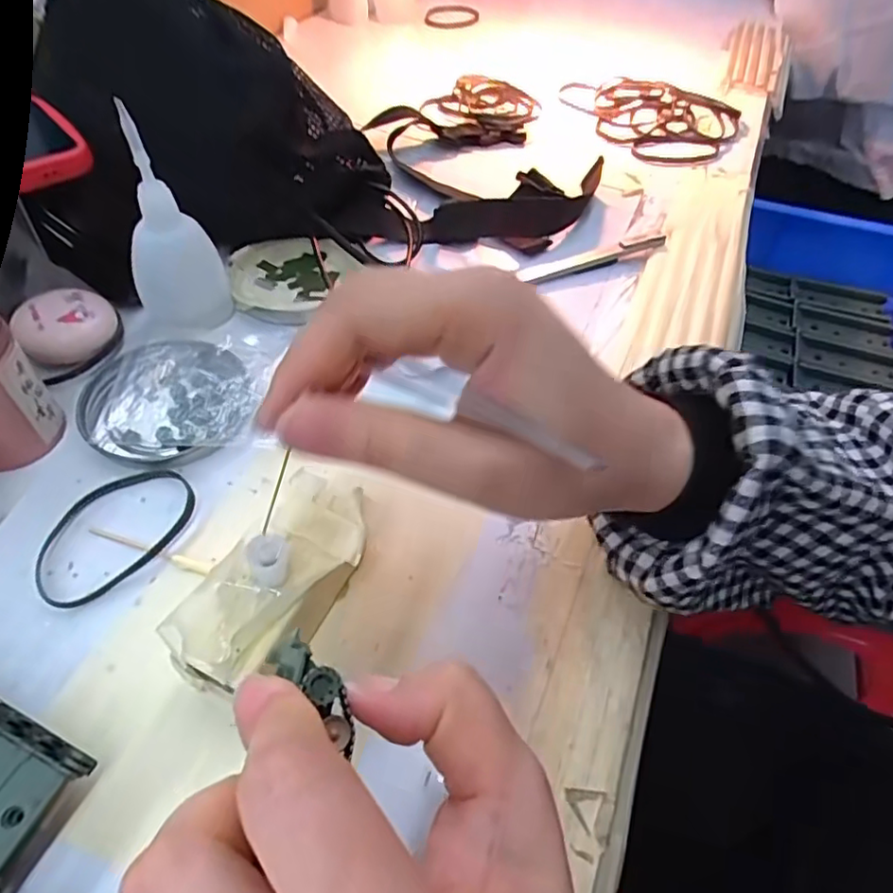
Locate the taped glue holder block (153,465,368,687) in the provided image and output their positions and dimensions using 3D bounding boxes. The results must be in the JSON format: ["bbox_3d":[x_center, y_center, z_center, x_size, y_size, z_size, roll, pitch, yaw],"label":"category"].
[{"bbox_3d":[-0.059,0.044,0.214,0.041,0.026,0.083,23,55,16],"label":"taped glue holder block"}]

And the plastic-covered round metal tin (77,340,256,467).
[{"bbox_3d":[-0.138,-0.024,0.302,0.084,0.009,0.073,3,52,1],"label":"plastic-covered round metal tin"}]

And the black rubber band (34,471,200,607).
[{"bbox_3d":[-0.143,0.035,0.262,0.049,0.004,0.070,39,60,25],"label":"black rubber band"}]

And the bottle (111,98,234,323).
[{"bbox_3d":[-0.137,-0.106,0.303,0.032,0.098,0.039,27,56,18],"label":"bottle"}]

